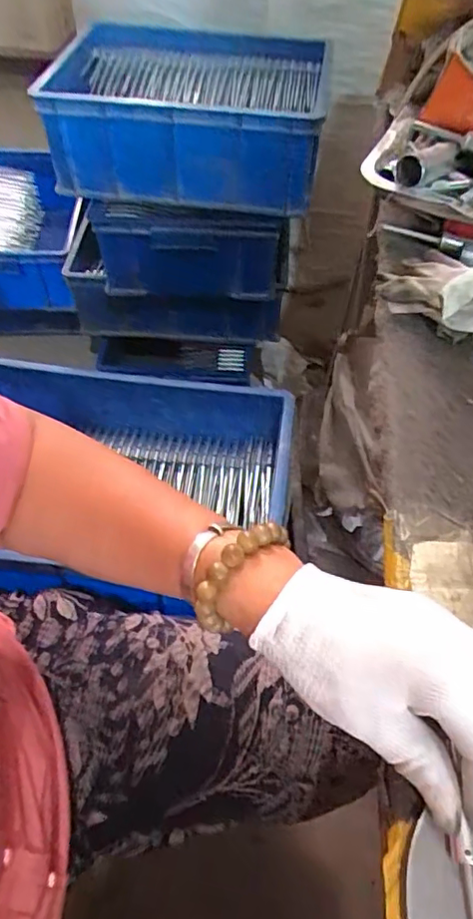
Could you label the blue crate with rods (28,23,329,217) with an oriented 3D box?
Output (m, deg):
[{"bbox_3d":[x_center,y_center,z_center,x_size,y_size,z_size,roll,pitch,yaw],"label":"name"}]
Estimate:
[{"bbox_3d":[-0.065,-0.537,0.868,0.383,0.134,0.317,7,54,3],"label":"blue crate with rods"}]

